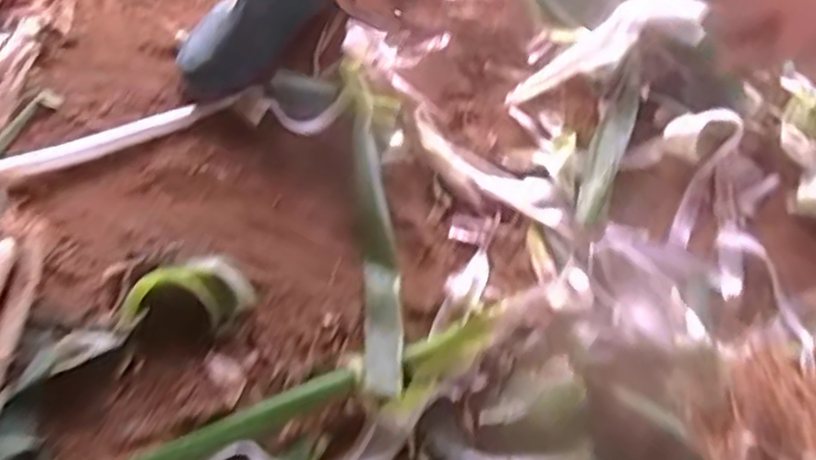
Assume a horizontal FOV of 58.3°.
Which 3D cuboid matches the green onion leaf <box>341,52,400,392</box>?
[{"bbox_3d":[-0.032,-0.010,0.686,0.032,0.062,0.335,-4,69,-4],"label":"green onion leaf"}]

